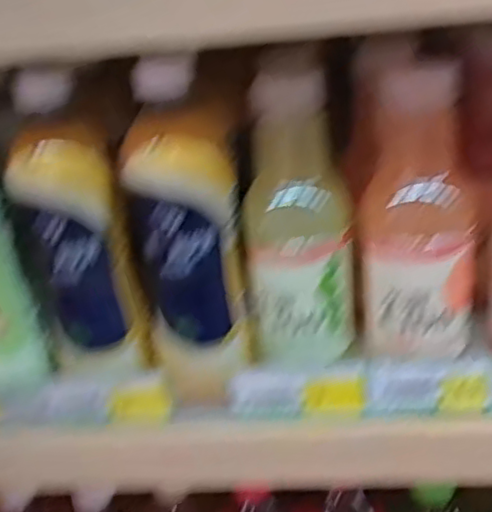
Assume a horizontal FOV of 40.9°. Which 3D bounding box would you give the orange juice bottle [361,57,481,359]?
[{"bbox_3d":[0.103,-0.024,0.390,0.065,0.169,0.060,5,30,22],"label":"orange juice bottle"}]

